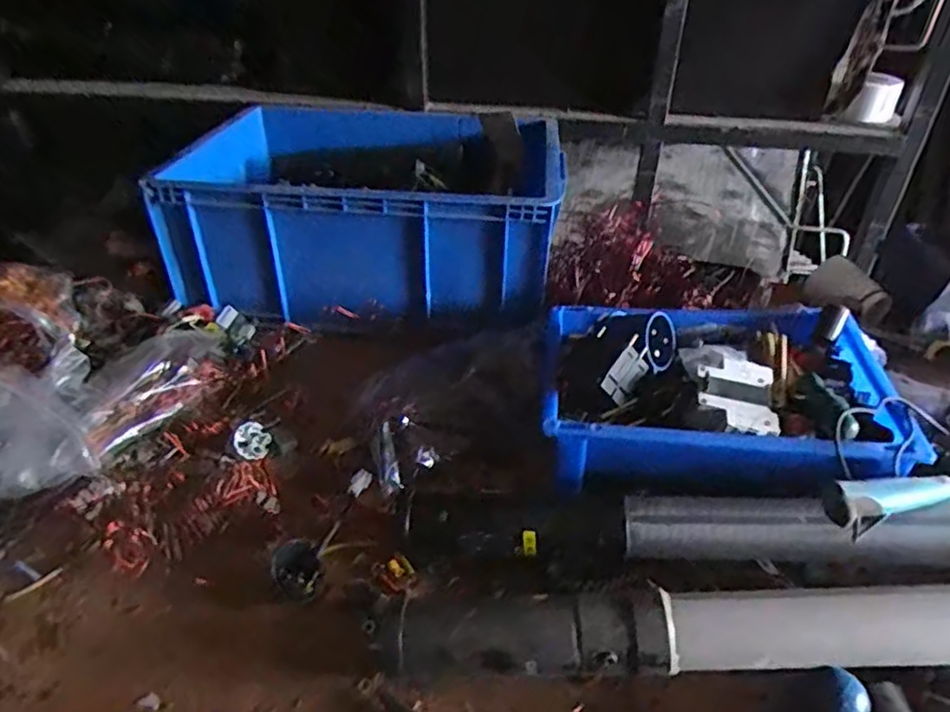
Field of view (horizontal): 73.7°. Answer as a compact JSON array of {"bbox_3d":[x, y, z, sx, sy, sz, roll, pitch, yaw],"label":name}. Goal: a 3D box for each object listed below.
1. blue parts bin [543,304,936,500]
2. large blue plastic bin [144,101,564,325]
[{"bbox_3d":[0.223,0.029,0.599,0.311,0.076,0.235,4,35,2],"label":"blue parts bin"},{"bbox_3d":[-0.127,-0.214,0.884,0.484,0.157,0.383,3,35,2],"label":"large blue plastic bin"}]

